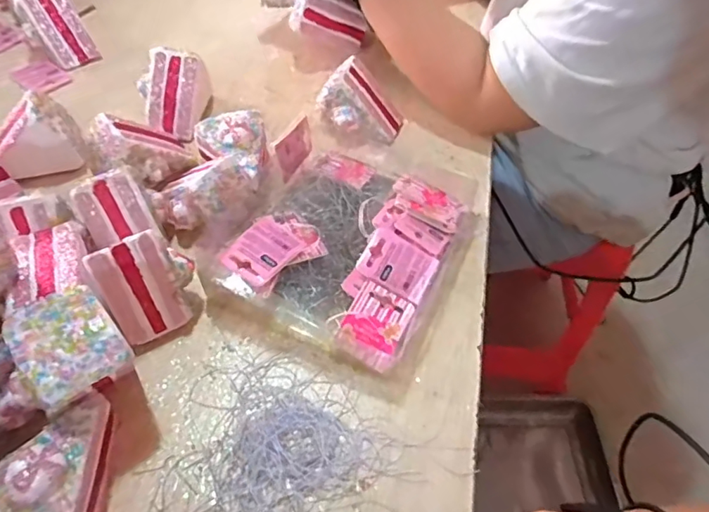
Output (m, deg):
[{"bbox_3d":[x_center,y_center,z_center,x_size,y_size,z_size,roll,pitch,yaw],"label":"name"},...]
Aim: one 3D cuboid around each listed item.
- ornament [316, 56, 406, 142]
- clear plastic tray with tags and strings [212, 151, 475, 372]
[{"bbox_3d":[0.009,-0.158,0.534,0.079,0.061,0.061,23,55,12],"label":"ornament"},{"bbox_3d":[0.002,-0.019,0.445,0.158,0.034,0.205,22,55,12],"label":"clear plastic tray with tags and strings"}]

